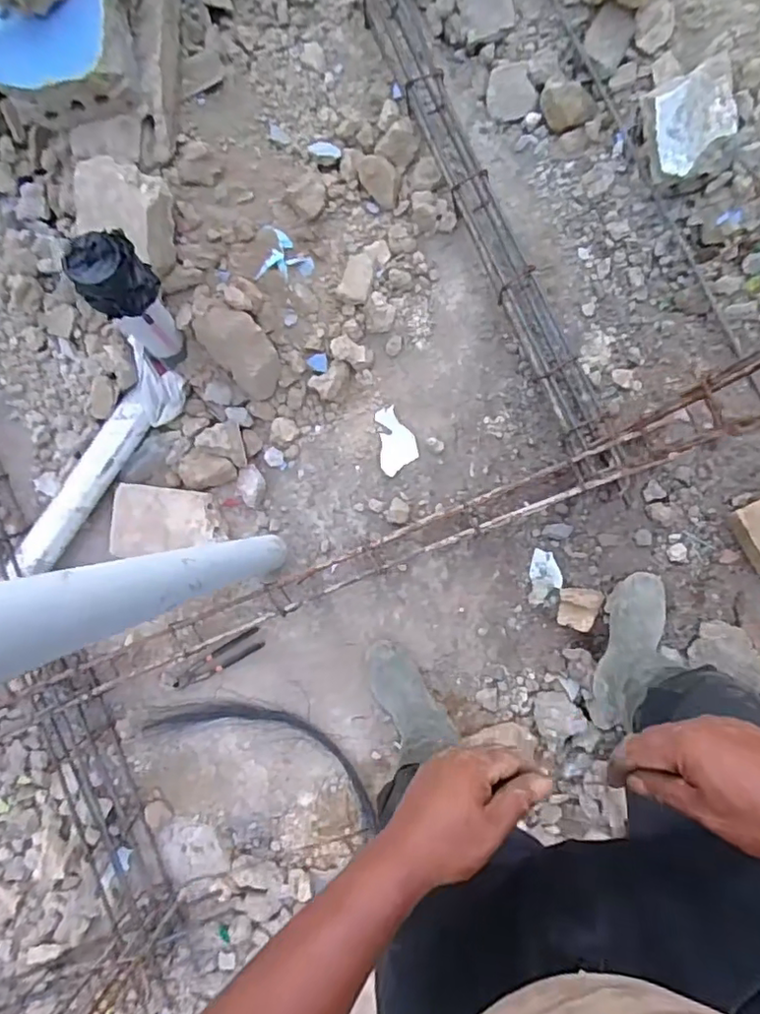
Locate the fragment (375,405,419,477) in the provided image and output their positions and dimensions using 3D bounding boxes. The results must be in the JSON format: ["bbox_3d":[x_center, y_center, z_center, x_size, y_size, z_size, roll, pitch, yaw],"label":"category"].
[{"bbox_3d":[0.037,-0.143,1.255,0.080,0.009,0.142,-7,90,5],"label":"fragment"}]

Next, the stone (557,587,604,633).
[{"bbox_3d":[0.405,0.208,1.181,0.079,0.057,0.085,9,91,5],"label":"stone"}]

